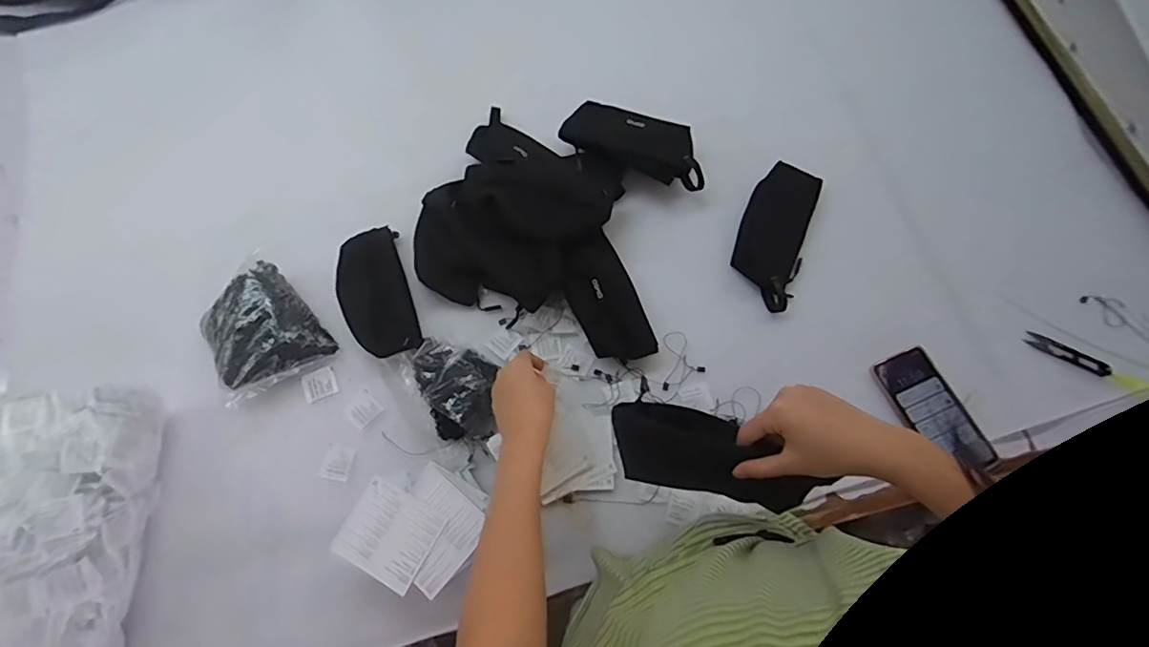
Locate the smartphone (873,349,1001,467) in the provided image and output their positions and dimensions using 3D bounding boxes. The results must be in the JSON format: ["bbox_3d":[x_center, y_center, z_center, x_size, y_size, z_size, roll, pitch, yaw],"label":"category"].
[{"bbox_3d":[0.454,0.112,0.700,0.079,0.010,0.162,-25,72,-8],"label":"smartphone"}]

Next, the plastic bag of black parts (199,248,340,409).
[{"bbox_3d":[-0.424,0.003,0.733,0.135,0.054,0.177,-36,74,-11],"label":"plastic bag of black parts"}]

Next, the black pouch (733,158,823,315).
[{"bbox_3d":[0.284,-0.131,0.784,0.094,0.047,0.221,18,72,7],"label":"black pouch"}]

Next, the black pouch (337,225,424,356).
[{"bbox_3d":[-0.274,-0.040,0.754,0.092,0.039,0.194,-19,71,-6],"label":"black pouch"}]

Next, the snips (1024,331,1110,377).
[{"bbox_3d":[0.649,0.040,0.729,0.100,0.012,0.026,28,72,9],"label":"snips"}]

